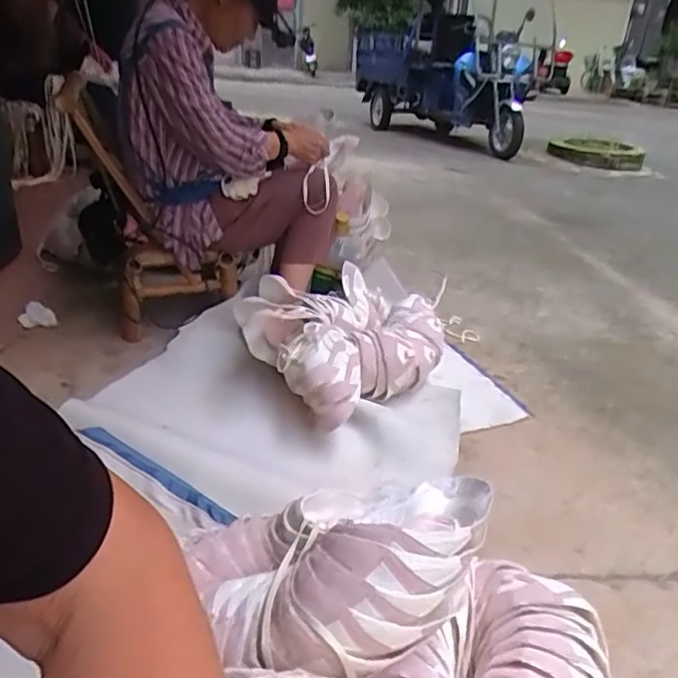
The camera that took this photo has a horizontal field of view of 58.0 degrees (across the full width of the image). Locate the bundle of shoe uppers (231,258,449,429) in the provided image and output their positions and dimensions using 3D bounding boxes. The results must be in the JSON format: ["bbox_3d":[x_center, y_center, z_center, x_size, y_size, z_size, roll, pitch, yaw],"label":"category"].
[{"bbox_3d":[0.011,-0.008,1.446,0.367,0.178,0.436,23,32,34],"label":"bundle of shoe uppers"}]

